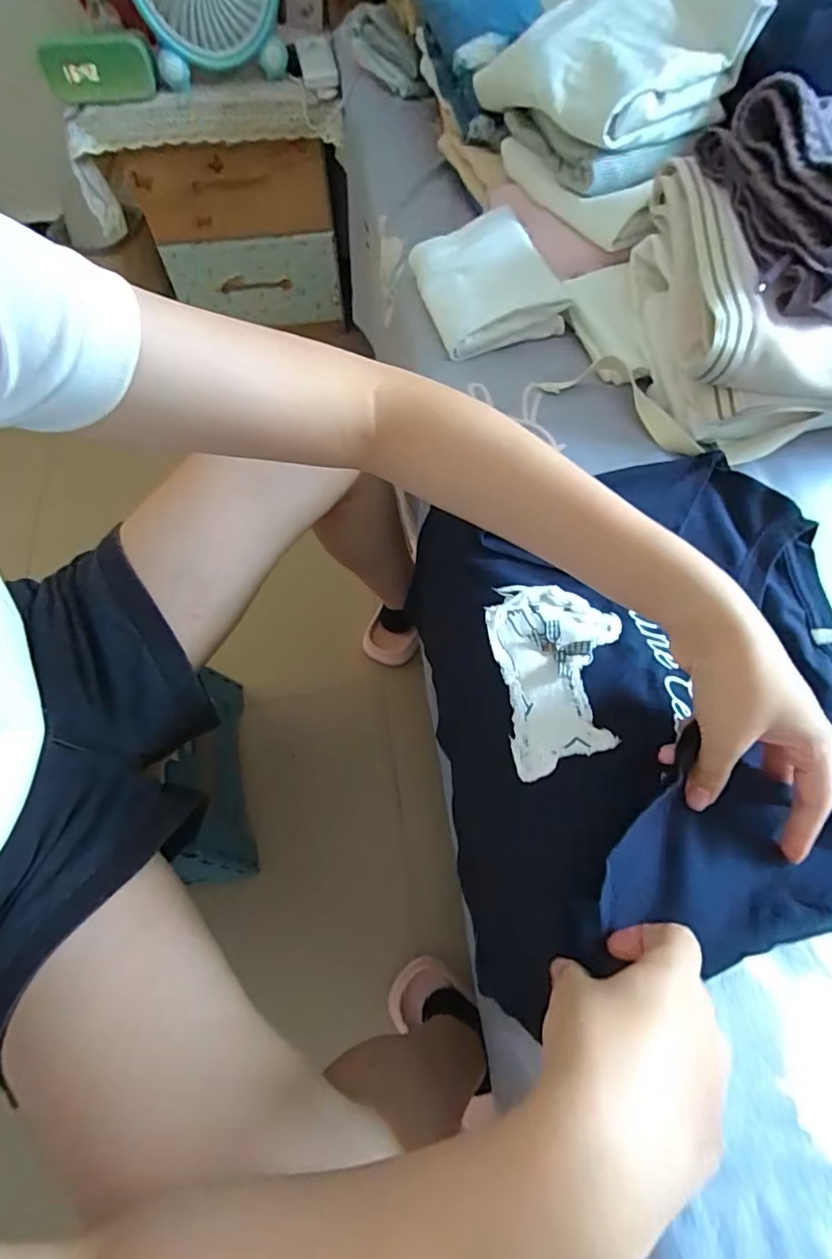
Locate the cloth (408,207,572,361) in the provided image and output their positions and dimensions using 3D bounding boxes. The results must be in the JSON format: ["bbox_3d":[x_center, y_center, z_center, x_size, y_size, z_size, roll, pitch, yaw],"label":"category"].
[{"bbox_3d":[0.066,-0.348,0.517,0.110,0.044,0.153,-15,64,-7],"label":"cloth"}]

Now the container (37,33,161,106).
[{"bbox_3d":[-0.462,-0.807,0.749,0.154,0.055,0.058,-5,63,-1],"label":"container"}]

